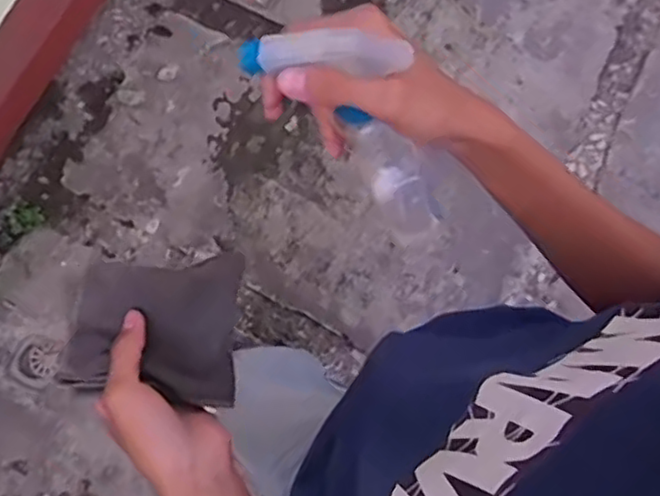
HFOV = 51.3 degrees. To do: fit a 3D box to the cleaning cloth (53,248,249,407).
[{"bbox_3d":[-0.118,0.051,0.463,0.107,0.031,0.099,1,78,-1],"label":"cleaning cloth"}]

